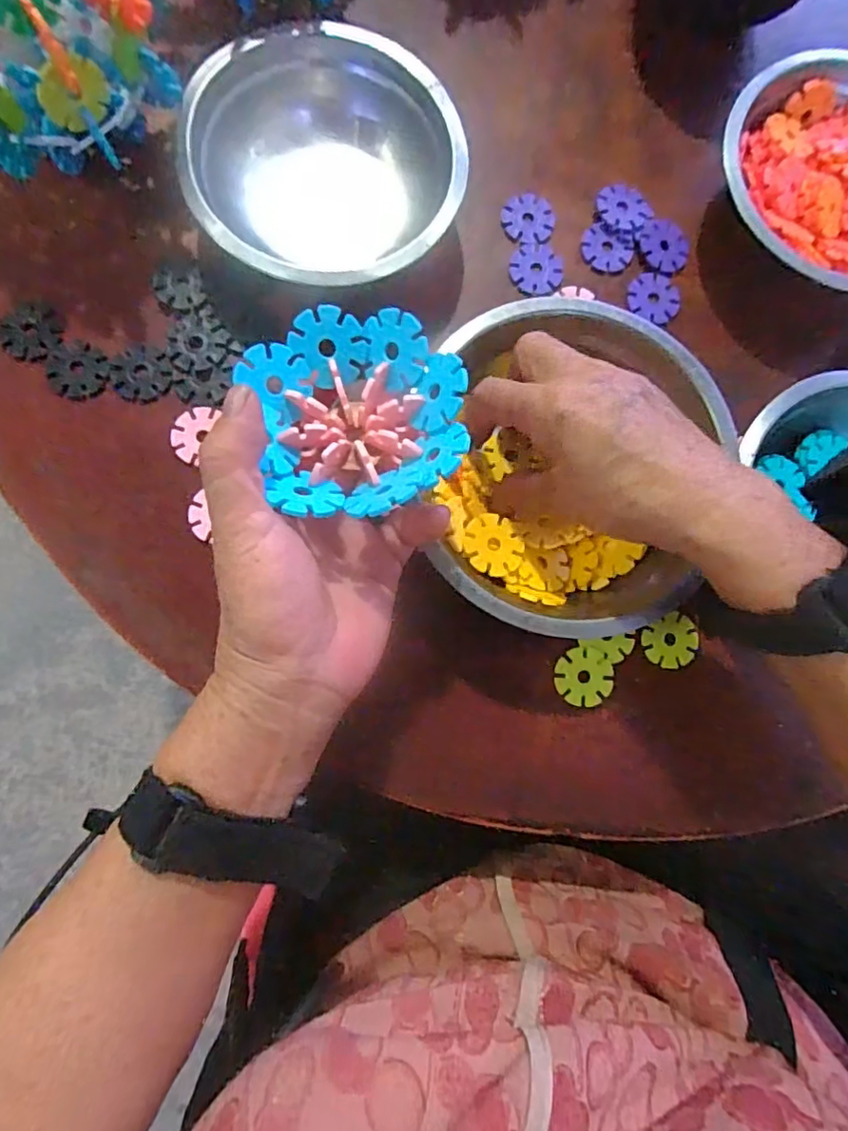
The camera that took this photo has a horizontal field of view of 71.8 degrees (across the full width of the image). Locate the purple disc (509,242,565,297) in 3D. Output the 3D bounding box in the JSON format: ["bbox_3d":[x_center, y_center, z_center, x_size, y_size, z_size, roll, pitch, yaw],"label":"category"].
[{"bbox_3d":[0.067,-0.174,0.344,0.031,0.004,0.033,1,82,-5],"label":"purple disc"}]

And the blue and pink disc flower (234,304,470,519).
[{"bbox_3d":[-0.026,-0.063,0.232,0.080,0.034,0.086,0,86,-6],"label":"blue and pink disc flower"}]

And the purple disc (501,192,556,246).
[{"bbox_3d":[0.063,-0.209,0.351,0.032,0.004,0.032,1,82,-5],"label":"purple disc"}]

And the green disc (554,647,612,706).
[{"bbox_3d":[0.086,0.060,0.314,0.030,0.004,0.030,1,82,-5],"label":"green disc"}]

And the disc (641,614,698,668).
[{"bbox_3d":[0.136,0.042,0.319,0.029,0.004,0.028,1,82,-5],"label":"disc"}]

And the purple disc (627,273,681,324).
[{"bbox_3d":[0.139,-0.161,0.351,0.031,0.004,0.031,1,82,-5],"label":"purple disc"}]

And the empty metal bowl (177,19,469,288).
[{"bbox_3d":[-0.052,-0.213,0.319,0.137,0.045,0.136,1,82,-5],"label":"empty metal bowl"}]

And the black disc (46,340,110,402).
[{"bbox_3d":[-0.184,-0.104,0.312,0.029,0.004,0.032,-32,86,-9],"label":"black disc"}]

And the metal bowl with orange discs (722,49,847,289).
[{"bbox_3d":[0.239,-0.219,0.344,0.139,0.052,0.128,1,82,-5],"label":"metal bowl with orange discs"}]

